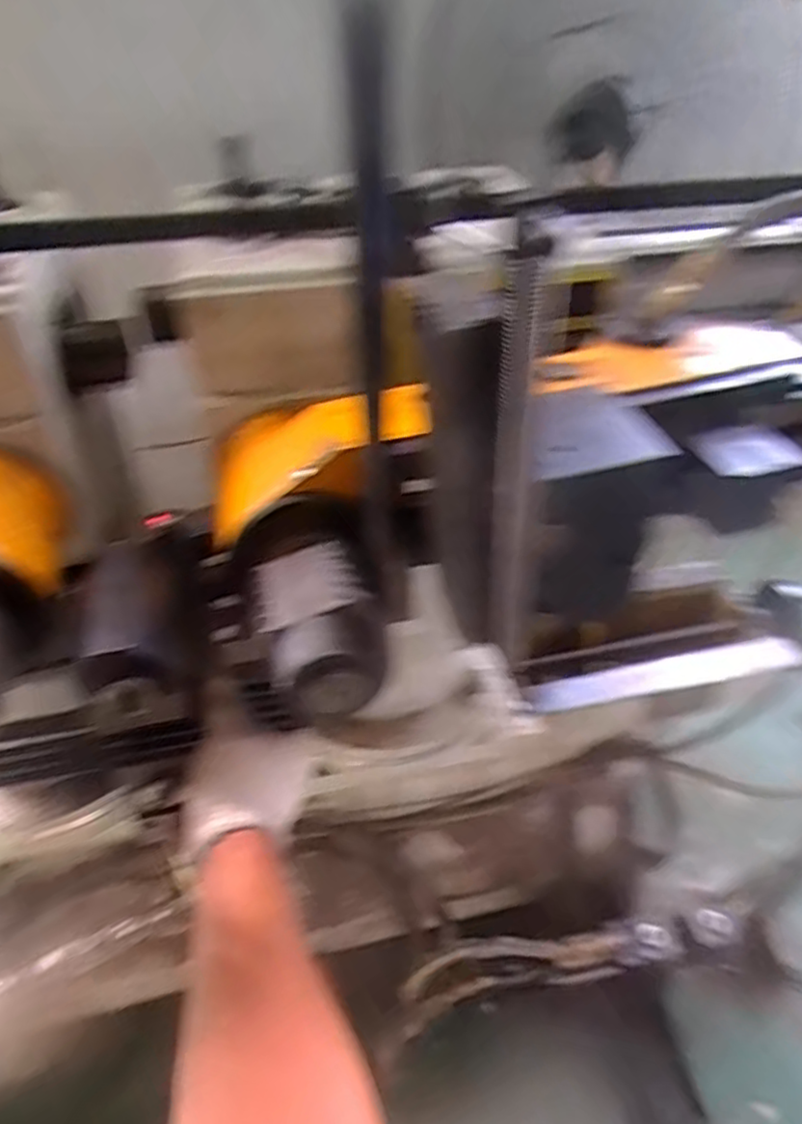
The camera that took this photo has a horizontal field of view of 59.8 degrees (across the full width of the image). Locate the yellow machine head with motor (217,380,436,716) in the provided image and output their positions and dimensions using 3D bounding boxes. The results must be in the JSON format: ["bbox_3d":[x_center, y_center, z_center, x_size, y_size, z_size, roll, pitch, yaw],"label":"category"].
[{"bbox_3d":[-0.056,-0.031,0.499,0.155,0.127,0.258,-8,43,-9],"label":"yellow machine head with motor"}]

